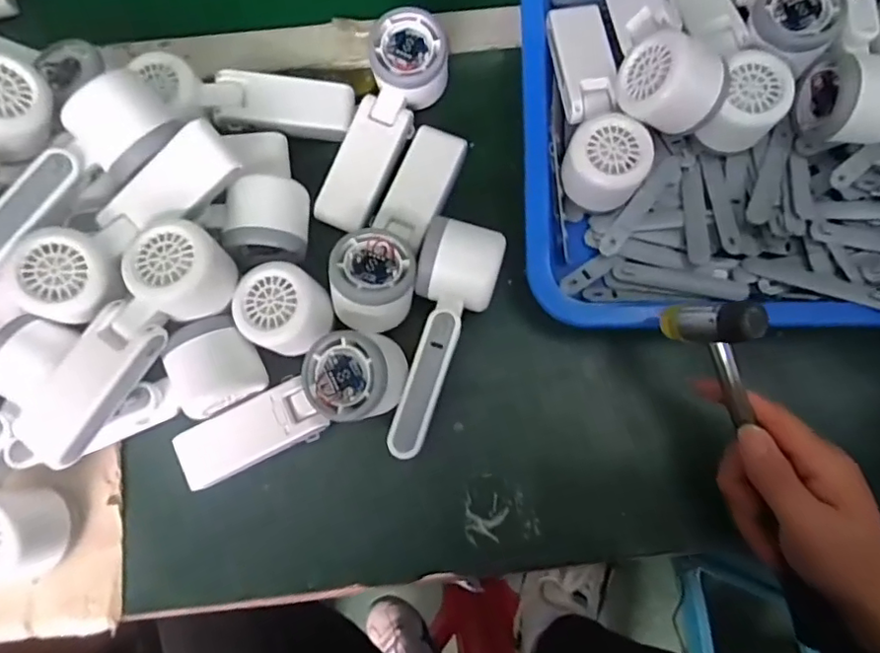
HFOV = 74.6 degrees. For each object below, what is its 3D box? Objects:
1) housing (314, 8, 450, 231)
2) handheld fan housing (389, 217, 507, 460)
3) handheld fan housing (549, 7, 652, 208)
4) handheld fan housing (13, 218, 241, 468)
[{"bbox_3d":[-0.045,-0.153,0.446,0.052,0.045,0.166,24,90,5],"label":"housing"},{"bbox_3d":[0.000,0.009,0.399,0.056,0.045,0.166,15,77,3],"label":"handheld fan housing"},{"bbox_3d":[0.117,-0.165,0.428,0.060,0.044,0.171,-4,77,-1],"label":"handheld fan housing"},{"bbox_3d":[-0.204,0.012,0.361,0.059,0.041,0.182,40,80,8],"label":"handheld fan housing"}]

